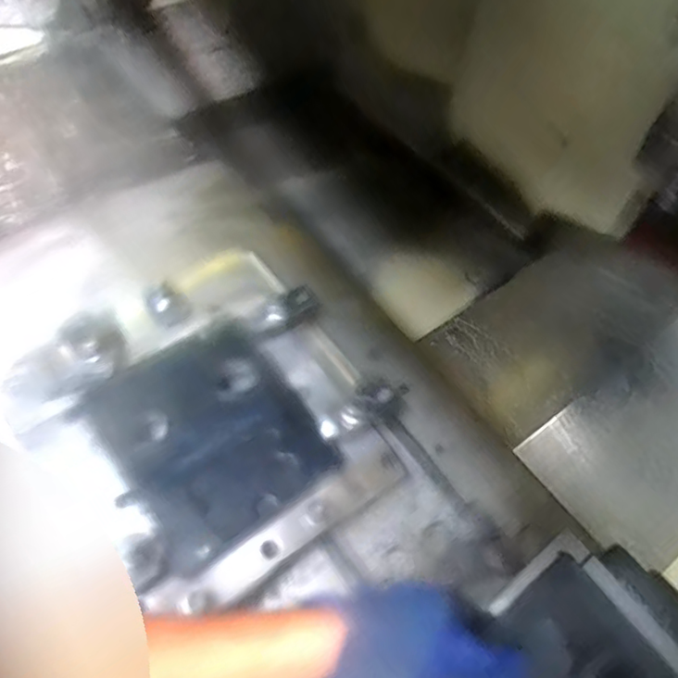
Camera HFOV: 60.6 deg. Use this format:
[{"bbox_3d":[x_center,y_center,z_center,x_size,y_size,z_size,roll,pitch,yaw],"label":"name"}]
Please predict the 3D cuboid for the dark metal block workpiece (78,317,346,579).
[{"bbox_3d":[-0.151,0.106,0.683,0.212,0.036,0.257,-32,65,-22],"label":"dark metal block workpiece"}]

